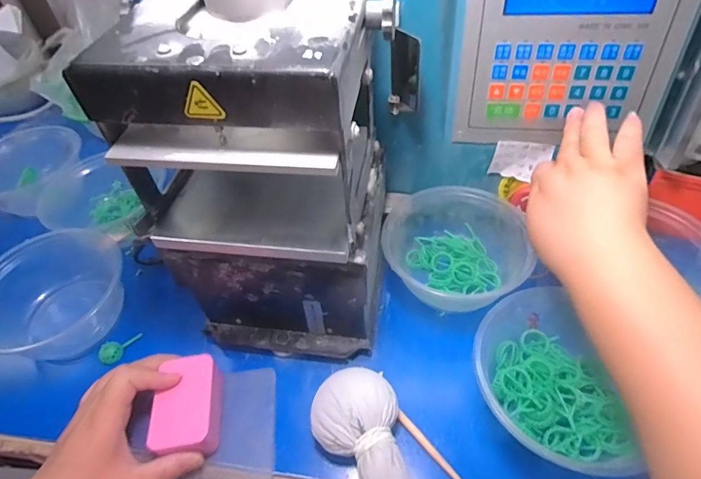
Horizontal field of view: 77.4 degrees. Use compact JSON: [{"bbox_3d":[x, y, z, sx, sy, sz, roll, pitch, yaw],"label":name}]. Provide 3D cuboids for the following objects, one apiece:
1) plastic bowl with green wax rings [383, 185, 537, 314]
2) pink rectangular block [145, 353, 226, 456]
[{"bbox_3d":[0.107,0.005,0.430,0.133,0.051,0.116,15,51,17],"label":"plastic bowl with green wax rings"},{"bbox_3d":[-0.126,0.132,0.346,0.049,0.029,0.071,-9,48,-3],"label":"pink rectangular block"}]

